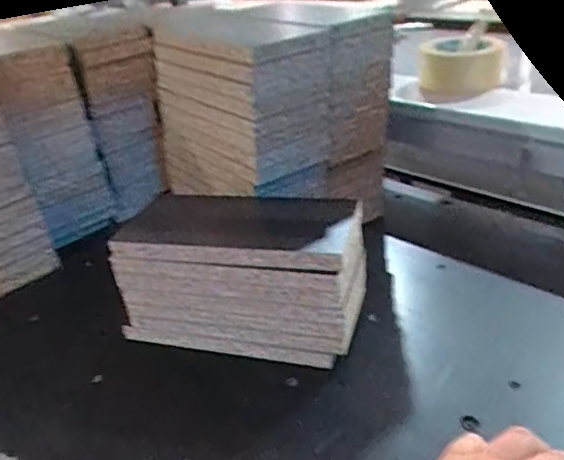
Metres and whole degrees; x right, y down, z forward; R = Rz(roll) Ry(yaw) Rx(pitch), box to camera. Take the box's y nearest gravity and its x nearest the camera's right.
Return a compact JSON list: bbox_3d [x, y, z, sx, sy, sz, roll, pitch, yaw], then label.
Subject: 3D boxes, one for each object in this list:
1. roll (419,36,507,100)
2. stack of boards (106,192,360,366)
[{"bbox_3d":[0.238,-0.222,0.760,0.110,0.056,0.109,4,31,16],"label":"roll"},{"bbox_3d":[-0.035,0.035,0.493,0.199,0.120,0.101,2,30,13],"label":"stack of boards"}]

